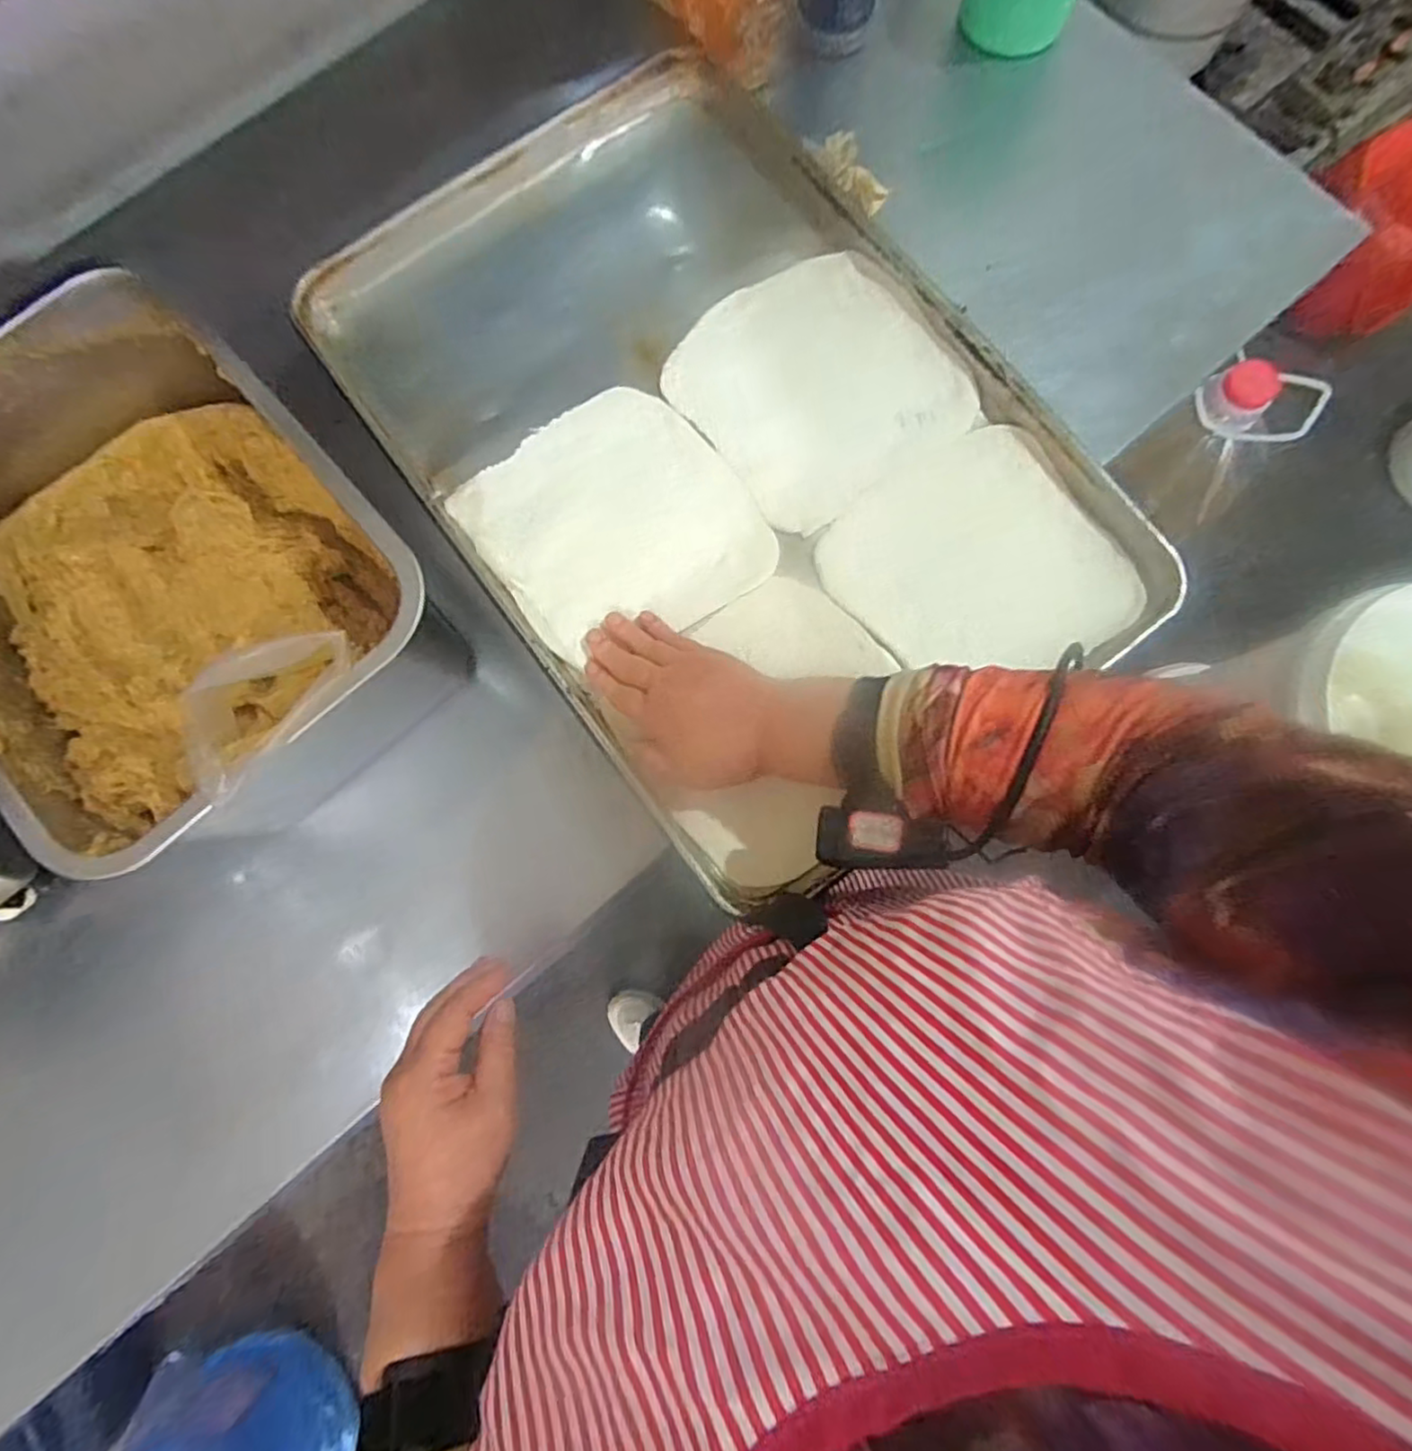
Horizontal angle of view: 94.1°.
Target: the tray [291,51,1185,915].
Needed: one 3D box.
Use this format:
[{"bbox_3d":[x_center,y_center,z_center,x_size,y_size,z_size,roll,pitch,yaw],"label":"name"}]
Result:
[{"bbox_3d":[0.008,-0.216,0.508,0.395,0.058,0.584,-36,82,-5],"label":"tray"}]

